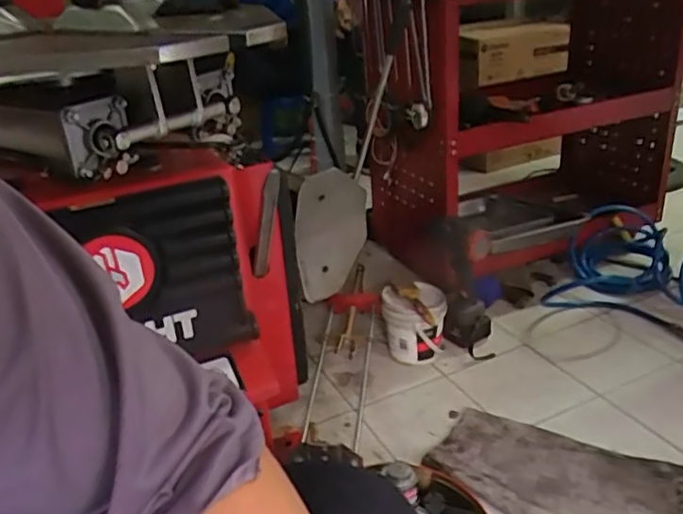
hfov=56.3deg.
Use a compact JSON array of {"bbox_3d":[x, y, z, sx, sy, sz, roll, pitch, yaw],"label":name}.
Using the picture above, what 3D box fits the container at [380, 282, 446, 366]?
[{"bbox_3d":[0.145,0.139,1.285,0.125,0.139,0.130,-3,25,4],"label":"container"}]

